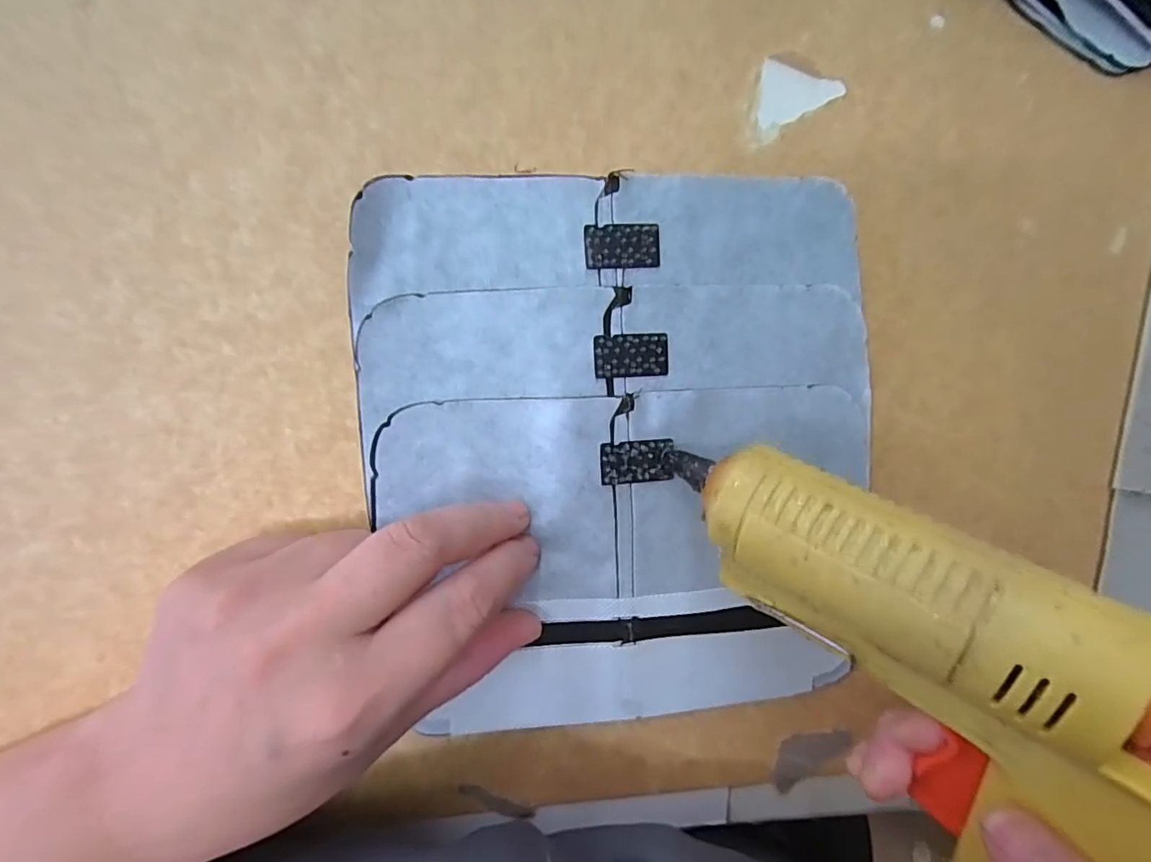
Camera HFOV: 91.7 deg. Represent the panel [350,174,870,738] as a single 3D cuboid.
[{"bbox_3d":[0.022,0.011,0.216,0.192,0.009,0.210,-3,95,-8],"label":"panel"}]

